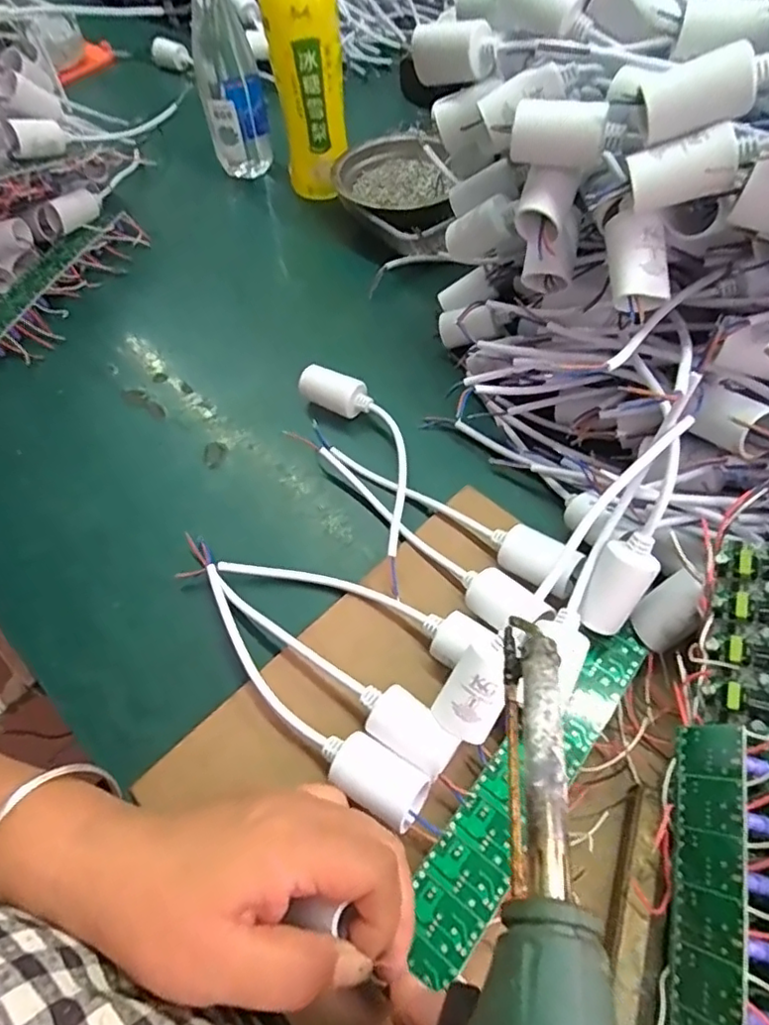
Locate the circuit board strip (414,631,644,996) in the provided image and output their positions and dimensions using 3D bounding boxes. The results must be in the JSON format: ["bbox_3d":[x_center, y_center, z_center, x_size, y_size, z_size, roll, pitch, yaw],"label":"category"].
[{"bbox_3d":[0.069,0.127,0.288,0.036,0.012,0.181,32,65,23],"label":"circuit board strip"}]

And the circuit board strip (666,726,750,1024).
[{"bbox_3d":[0.115,0.183,0.218,0.006,0.039,0.198,19,67,-10],"label":"circuit board strip"}]

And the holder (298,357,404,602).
[{"bbox_3d":[-0.006,-0.033,0.398,0.051,0.036,0.182,-22,55,-9],"label":"holder"}]

